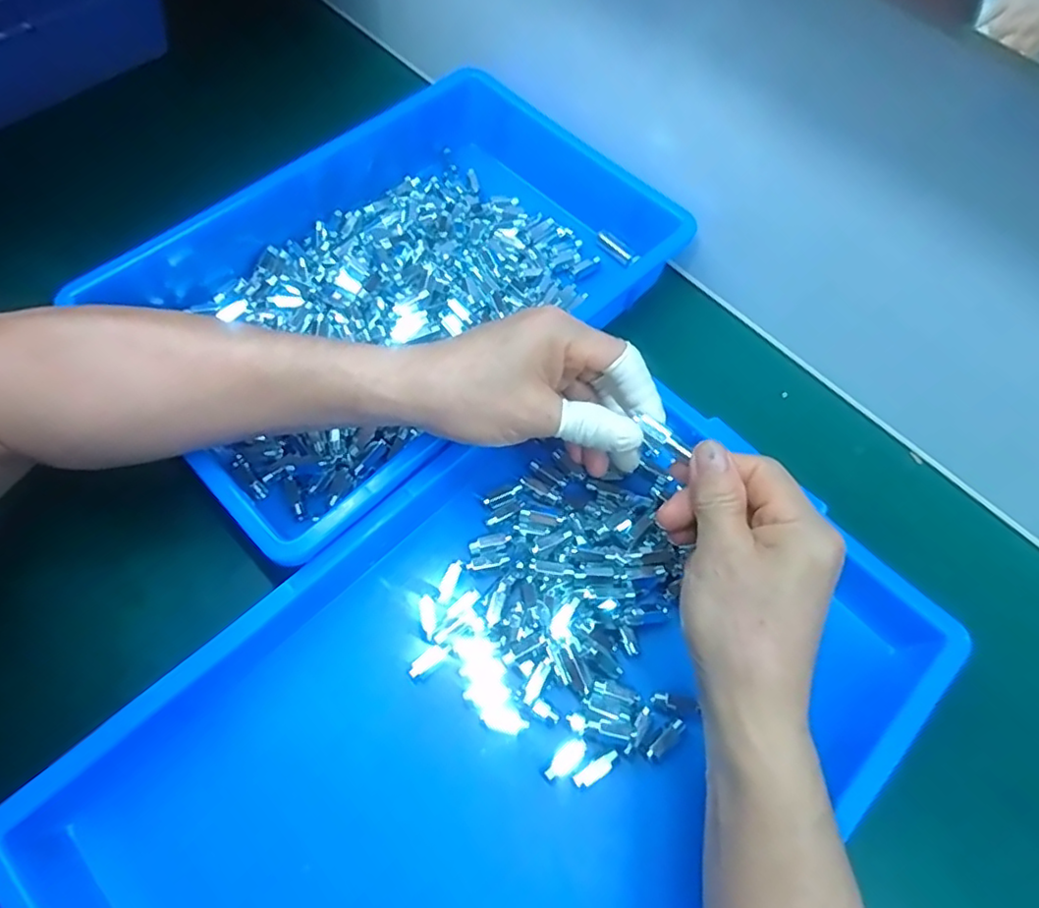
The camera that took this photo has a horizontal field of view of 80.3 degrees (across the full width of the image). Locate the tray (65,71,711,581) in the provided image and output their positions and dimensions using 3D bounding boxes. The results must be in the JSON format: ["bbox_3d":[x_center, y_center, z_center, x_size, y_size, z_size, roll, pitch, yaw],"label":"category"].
[{"bbox_3d":[-0.066,-0.139,0.447,0.349,0.085,0.250,-40,73,-20],"label":"tray"}]

